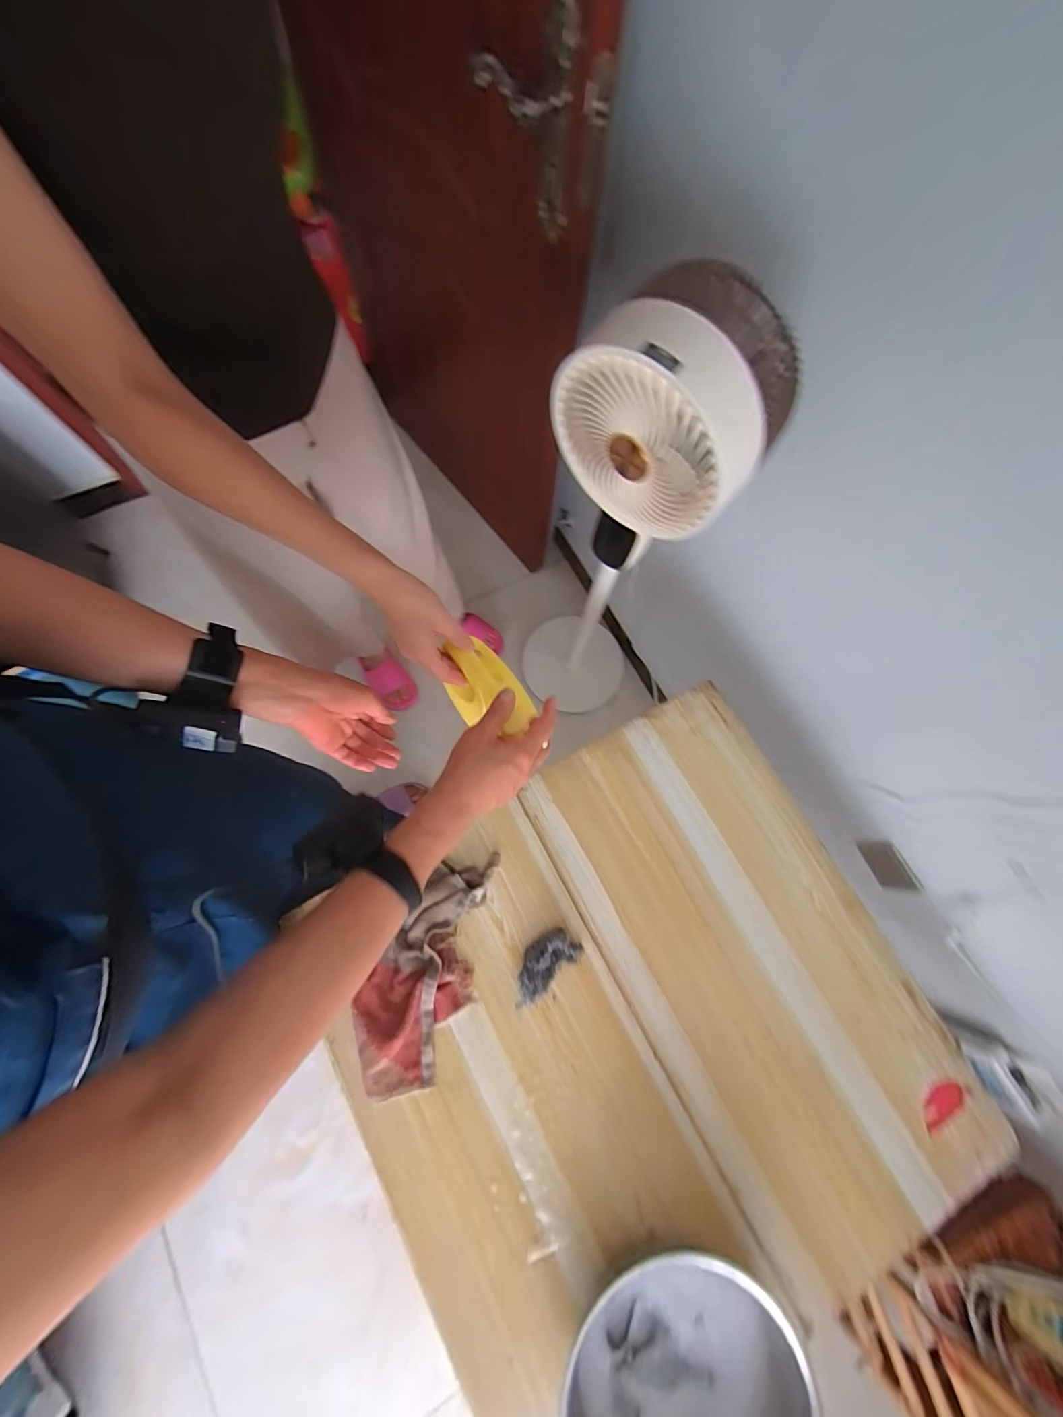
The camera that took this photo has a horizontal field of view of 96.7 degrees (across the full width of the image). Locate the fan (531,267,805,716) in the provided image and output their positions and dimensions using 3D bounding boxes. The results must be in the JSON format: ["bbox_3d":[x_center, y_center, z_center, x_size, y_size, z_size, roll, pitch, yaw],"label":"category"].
[{"bbox_3d":[0.145,-0.241,0.904,0.245,0.938,0.224,7,75,1],"label":"fan"}]

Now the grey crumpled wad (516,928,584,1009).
[{"bbox_3d":[0.016,0.369,0.681,0.119,0.037,0.058,-34,78,-9],"label":"grey crumpled wad"}]

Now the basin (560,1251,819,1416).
[{"bbox_3d":[0.173,0.793,0.550,0.268,0.084,0.276,0,75,-1],"label":"basin"}]

